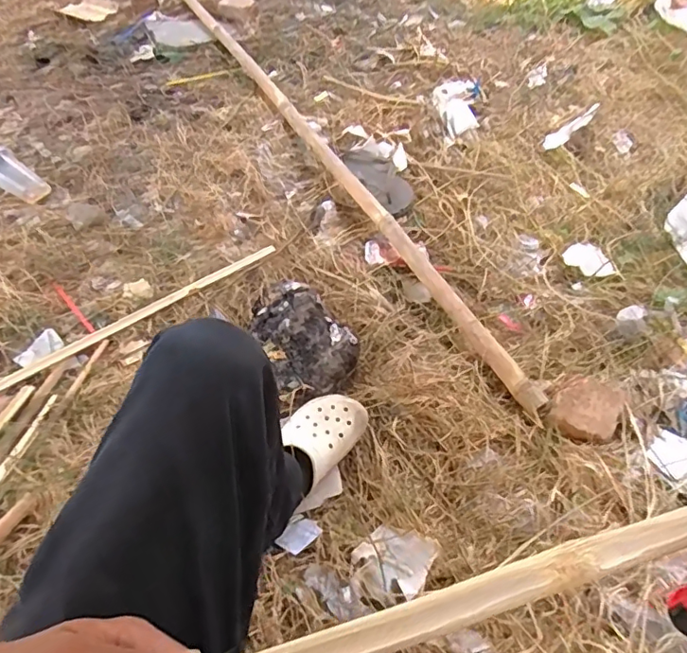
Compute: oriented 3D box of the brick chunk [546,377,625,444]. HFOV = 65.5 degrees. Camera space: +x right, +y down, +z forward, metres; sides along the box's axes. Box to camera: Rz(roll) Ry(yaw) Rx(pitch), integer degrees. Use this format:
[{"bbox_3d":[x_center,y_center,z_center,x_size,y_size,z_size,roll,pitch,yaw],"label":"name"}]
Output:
[{"bbox_3d":[0.395,0.138,0.874,0.104,0.037,0.121,27,58,18],"label":"brick chunk"}]

